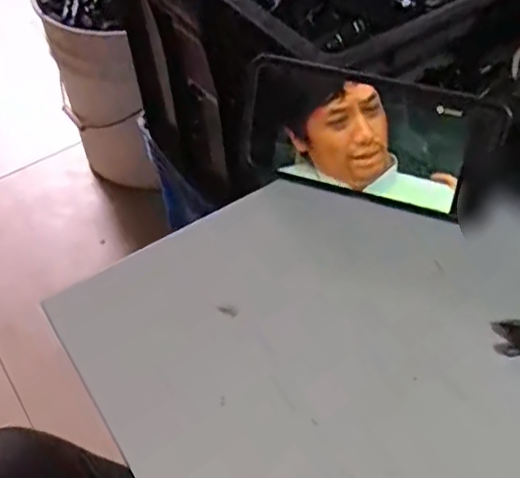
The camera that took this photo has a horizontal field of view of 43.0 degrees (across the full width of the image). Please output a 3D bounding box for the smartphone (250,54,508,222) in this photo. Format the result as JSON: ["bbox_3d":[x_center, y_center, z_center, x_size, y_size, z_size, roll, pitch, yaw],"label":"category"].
[{"bbox_3d":[0.066,-0.065,0.425,0.158,0.076,0.012,17,22,16],"label":"smartphone"}]

